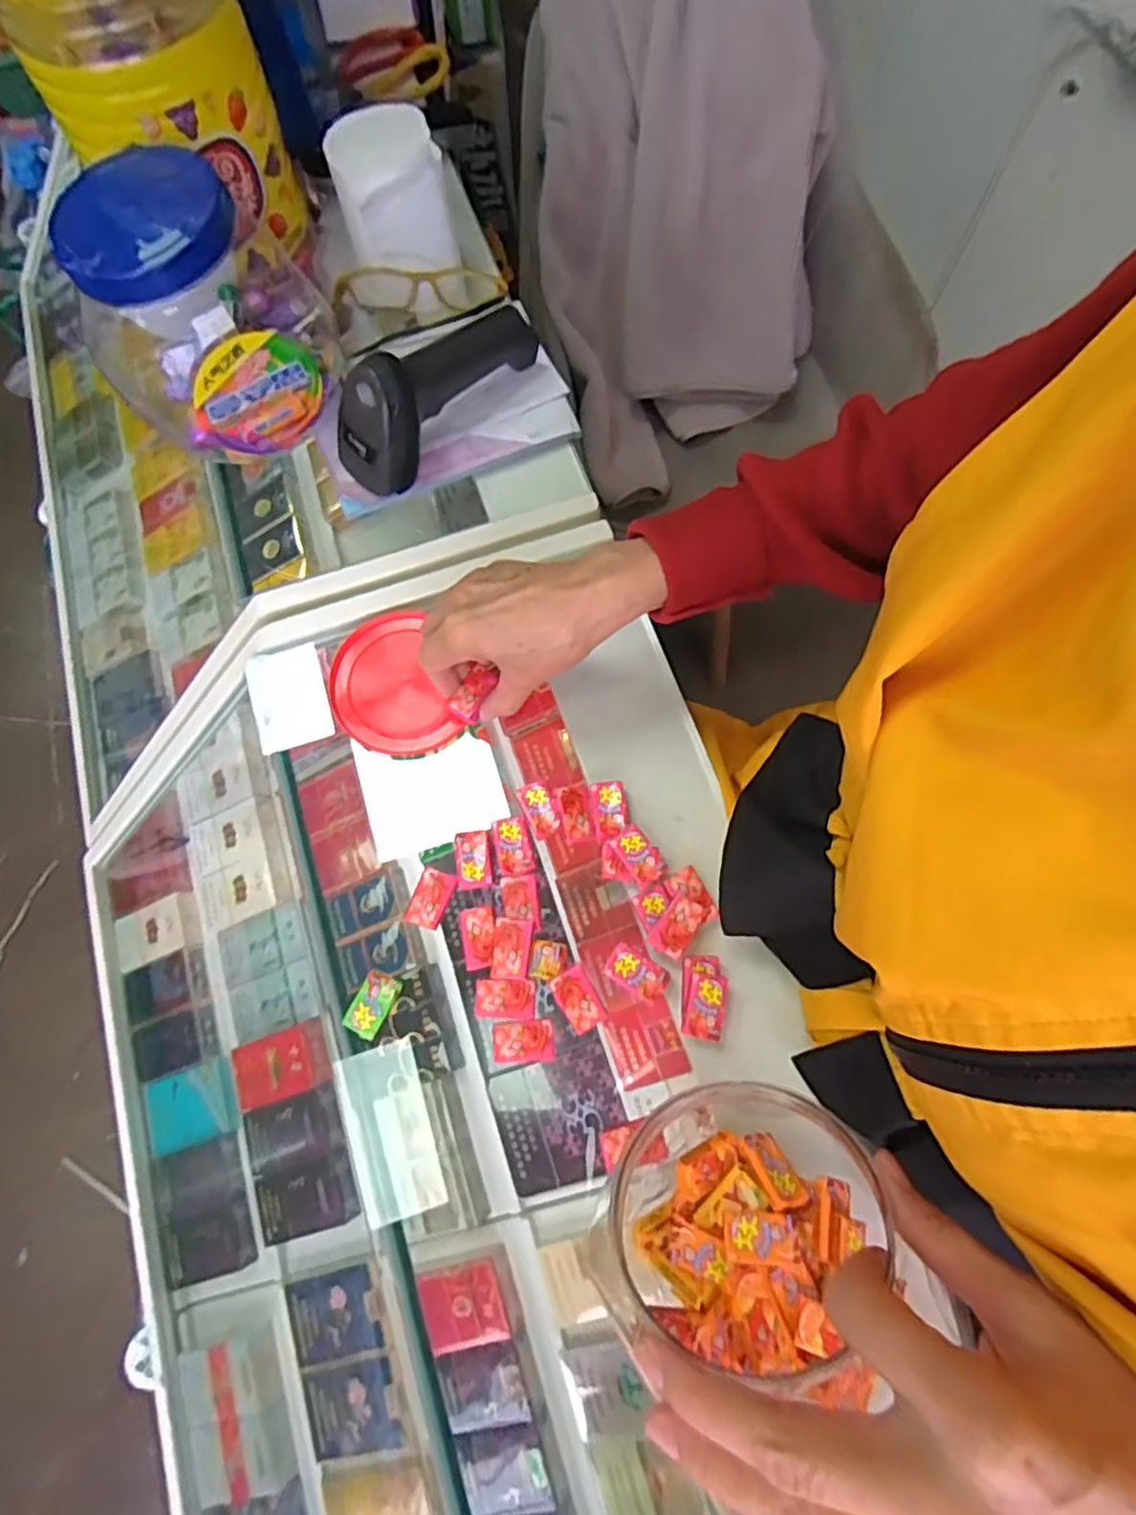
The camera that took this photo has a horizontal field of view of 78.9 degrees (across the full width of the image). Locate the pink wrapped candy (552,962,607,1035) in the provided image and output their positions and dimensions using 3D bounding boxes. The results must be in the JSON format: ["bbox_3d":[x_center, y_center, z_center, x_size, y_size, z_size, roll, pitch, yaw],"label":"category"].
[{"bbox_3d":[0.006,0.140,0.401,0.021,0.006,0.035,-26,73,-7],"label":"pink wrapped candy"}]

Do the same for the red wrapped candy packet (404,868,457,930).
[{"bbox_3d":[-0.085,0.087,0.428,0.022,0.004,0.035,18,73,7],"label":"red wrapped candy packet"}]

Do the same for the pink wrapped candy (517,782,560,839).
[{"bbox_3d":[-0.018,0.032,0.440,0.019,0.004,0.034,-28,79,11],"label":"pink wrapped candy"}]

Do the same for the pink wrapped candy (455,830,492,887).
[{"bbox_3d":[-0.060,0.064,0.435,0.021,0.004,0.034,-7,72,-1],"label":"pink wrapped candy"}]

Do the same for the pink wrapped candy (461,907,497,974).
[{"bbox_3d":[-0.054,0.109,0.418,0.020,0.006,0.036,-6,72,-1],"label":"pink wrapped candy"}]

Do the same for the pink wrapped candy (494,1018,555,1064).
[{"bbox_3d":[-0.025,0.163,0.397,0.036,0.005,0.022,-3,72,0],"label":"pink wrapped candy"}]

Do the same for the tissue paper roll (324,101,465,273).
[{"bbox_3d":[-0.133,-0.437,0.532,0.083,0.074,0.074,-8,72,-1],"label":"tissue paper roll"}]

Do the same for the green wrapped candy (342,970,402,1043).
[{"bbox_3d":[-0.116,0.146,0.409,0.023,0.009,0.035,24,74,9],"label":"green wrapped candy"}]

